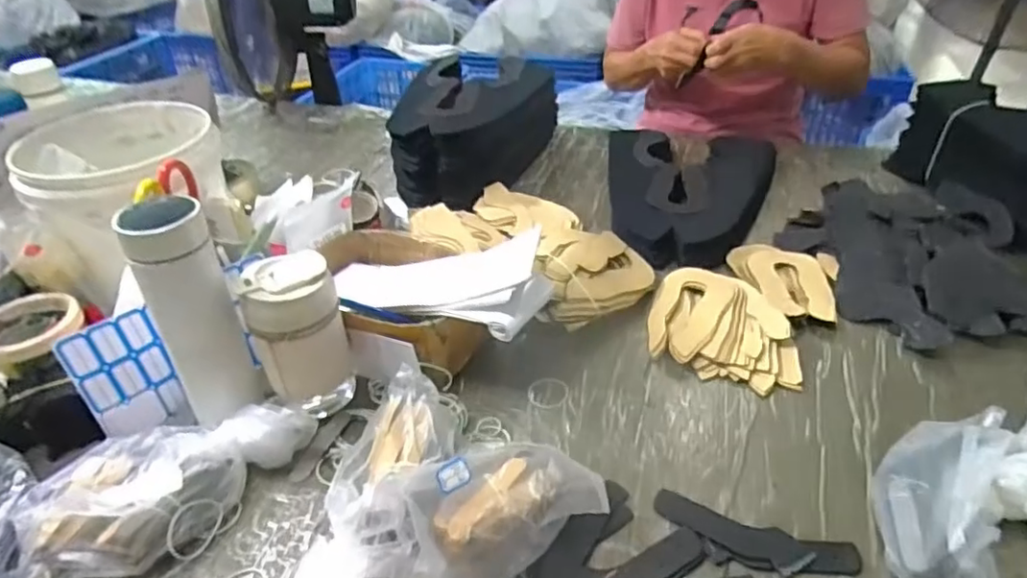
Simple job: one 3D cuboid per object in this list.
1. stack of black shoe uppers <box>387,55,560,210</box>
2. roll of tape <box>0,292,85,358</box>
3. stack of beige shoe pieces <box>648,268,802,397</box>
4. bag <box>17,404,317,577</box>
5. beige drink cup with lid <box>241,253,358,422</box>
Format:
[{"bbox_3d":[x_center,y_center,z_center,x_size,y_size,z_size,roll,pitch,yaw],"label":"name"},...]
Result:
[{"bbox_3d":[-0.079,-0.257,0.993,0.201,0.122,0.308,13,39,20],"label":"stack of black shoe uppers"},{"bbox_3d":[-0.497,0.038,0.636,0.103,0.017,0.093,28,46,36],"label":"roll of tape"},{"bbox_3d":[0.234,0.042,0.690,0.155,0.034,0.150,10,38,17],"label":"stack of beige shoe pieces"},{"bbox_3d":[-0.290,0.158,0.535,0.218,0.067,0.114,-28,43,-31],"label":"bag"},{"bbox_3d":[-0.198,0.051,0.588,0.076,0.154,0.074,-2,36,1],"label":"beige drink cup with lid"}]

